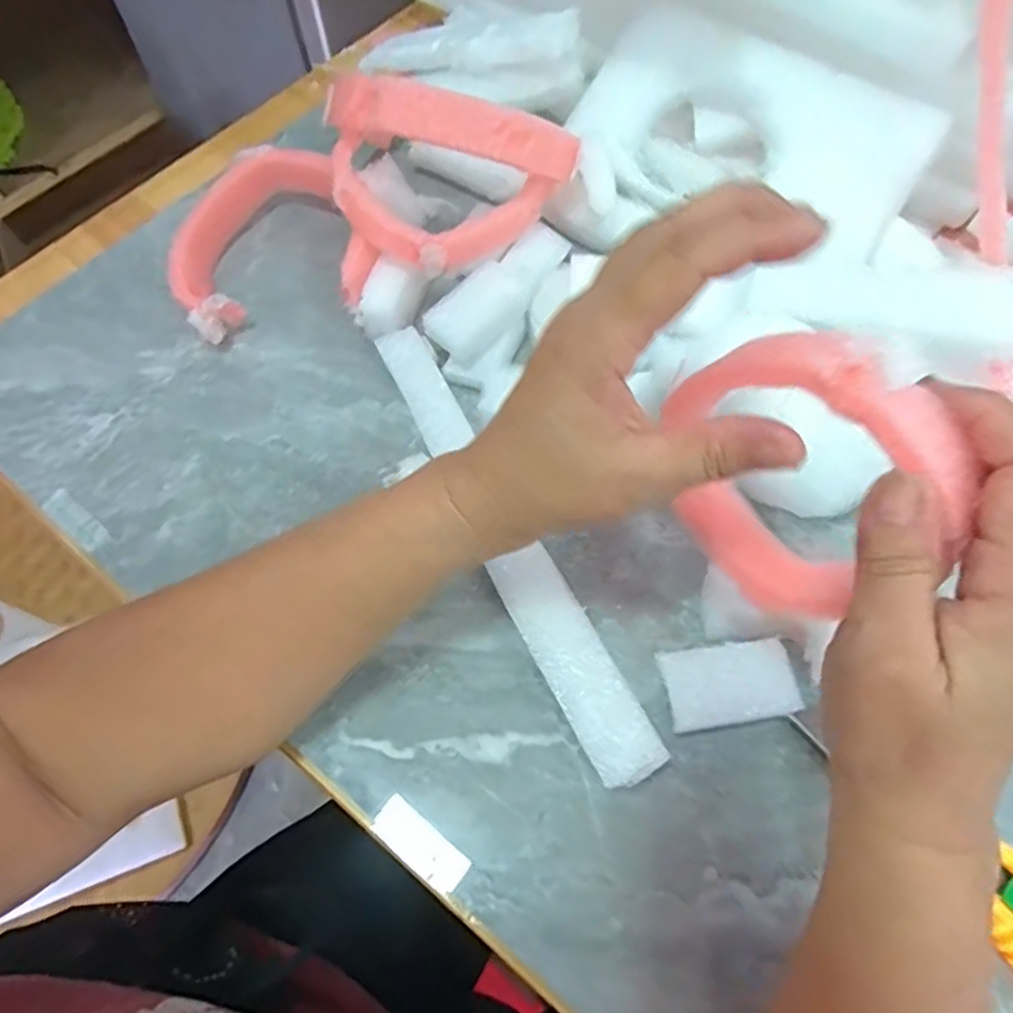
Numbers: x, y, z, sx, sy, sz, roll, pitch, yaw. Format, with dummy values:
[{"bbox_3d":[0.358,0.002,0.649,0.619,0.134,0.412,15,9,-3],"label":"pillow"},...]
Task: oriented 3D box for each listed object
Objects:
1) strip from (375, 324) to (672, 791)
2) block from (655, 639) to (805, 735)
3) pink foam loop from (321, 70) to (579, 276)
[{"bbox_3d":[-0.004,0.011,0.325,0.028,0.026,0.245,-25,65,-11],"label":"strip"},{"bbox_3d":[0.090,0.075,0.289,0.050,0.028,0.032,-8,63,-2],"label":"block"},{"bbox_3d":[-0.036,-0.179,0.363,0.135,0.068,0.083,8,63,6],"label":"pink foam loop"}]

